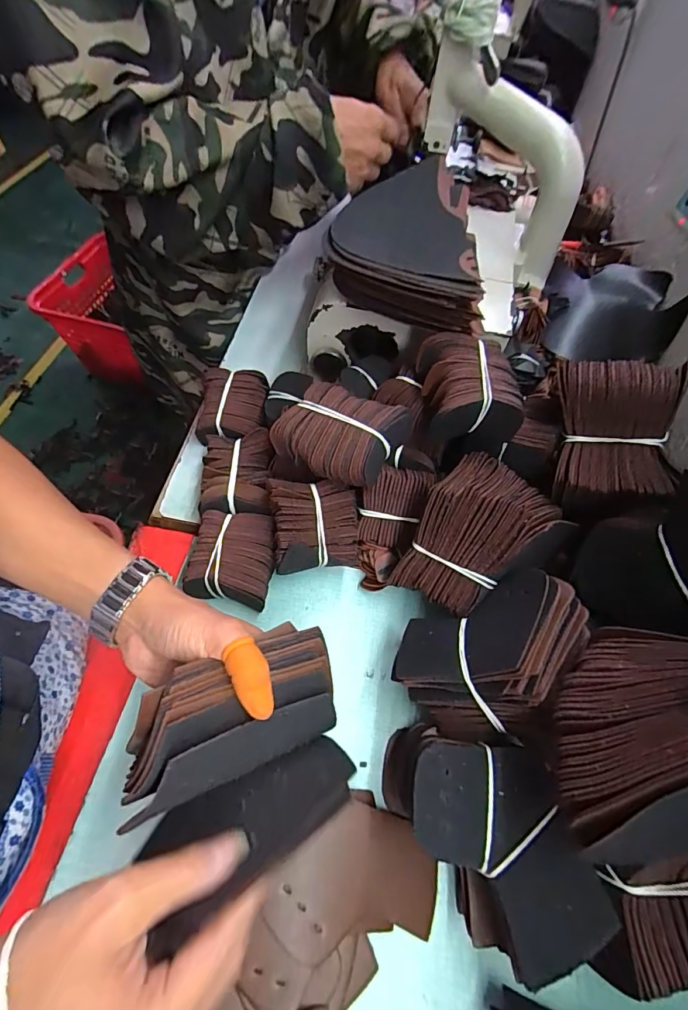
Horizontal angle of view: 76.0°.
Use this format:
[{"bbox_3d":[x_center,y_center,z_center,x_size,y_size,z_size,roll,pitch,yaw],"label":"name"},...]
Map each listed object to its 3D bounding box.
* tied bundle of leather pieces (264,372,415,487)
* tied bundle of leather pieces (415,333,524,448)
[{"bbox_3d":[-0.007,-0.063,0.416,0.116,0.067,0.079,24,63,11],"label":"tied bundle of leather pieces"},{"bbox_3d":[0.115,-0.103,0.419,0.085,0.079,0.080,3,61,-1],"label":"tied bundle of leather pieces"}]

